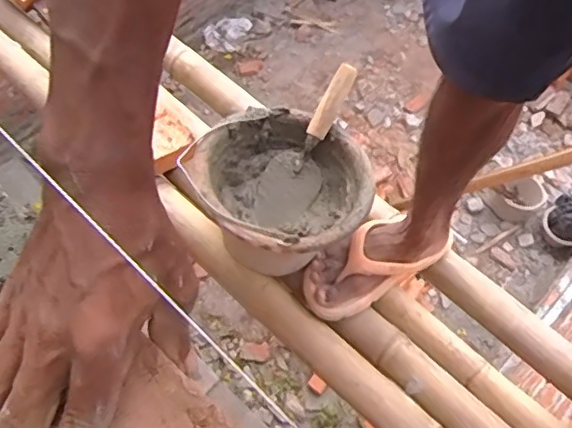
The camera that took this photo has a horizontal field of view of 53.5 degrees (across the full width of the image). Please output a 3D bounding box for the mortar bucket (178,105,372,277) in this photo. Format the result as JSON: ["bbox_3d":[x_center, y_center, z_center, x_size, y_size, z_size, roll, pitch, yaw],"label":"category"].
[{"bbox_3d":[-0.002,-0.027,0.846,0.234,0.162,0.233,1,61,-2],"label":"mortar bucket"}]

